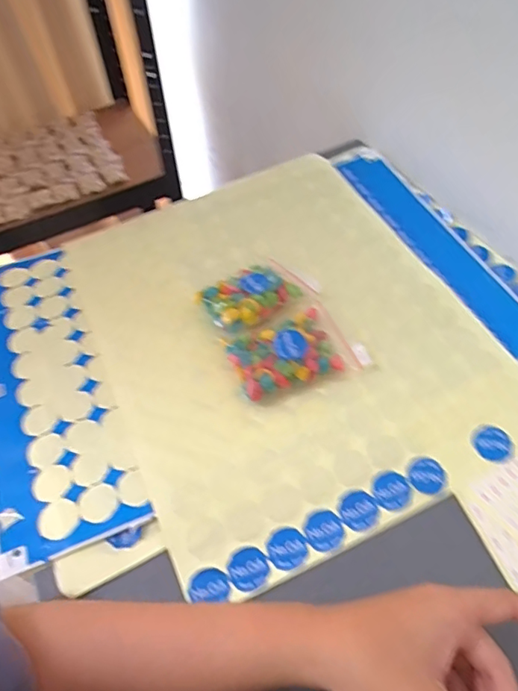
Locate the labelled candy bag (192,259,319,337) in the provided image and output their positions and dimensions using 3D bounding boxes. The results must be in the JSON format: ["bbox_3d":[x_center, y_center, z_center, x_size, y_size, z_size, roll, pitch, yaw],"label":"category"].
[{"bbox_3d":[-0.002,-0.050,0.476,0.101,0.027,0.064,-32,59,-19],"label":"labelled candy bag"}]

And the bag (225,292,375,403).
[{"bbox_3d":[0.031,-0.001,0.440,0.114,0.026,0.078,-20,56,-11],"label":"bag"}]

